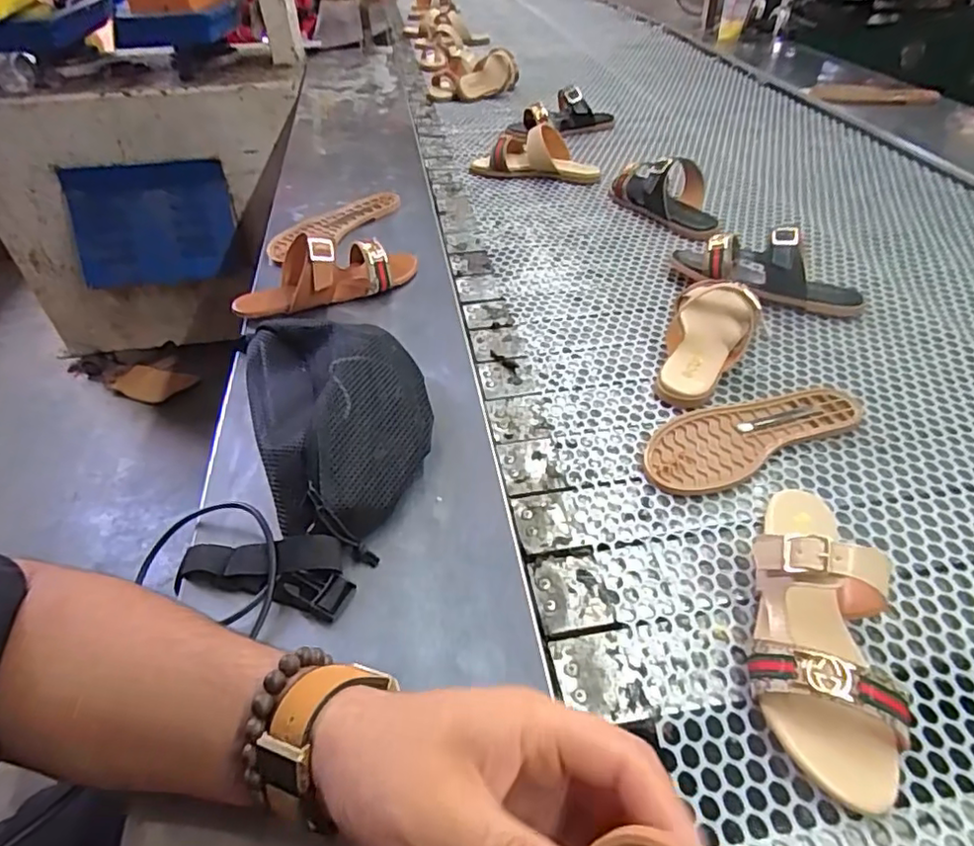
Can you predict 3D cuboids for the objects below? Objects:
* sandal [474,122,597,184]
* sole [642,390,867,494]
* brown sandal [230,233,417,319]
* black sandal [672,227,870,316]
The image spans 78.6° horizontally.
[{"bbox_3d":[0.084,-0.473,1.046,0.229,0.069,0.090,10,45,12],"label":"sandal"},{"bbox_3d":[0.244,0.008,0.555,0.225,0.013,0.082,-20,46,-19],"label":"sole"},{"bbox_3d":[-0.187,-0.181,0.693,0.211,0.071,0.083,-25,48,-22],"label":"brown sandal"},{"bbox_3d":[0.334,-0.185,0.709,0.226,0.081,0.061,19,47,20],"label":"black sandal"}]

